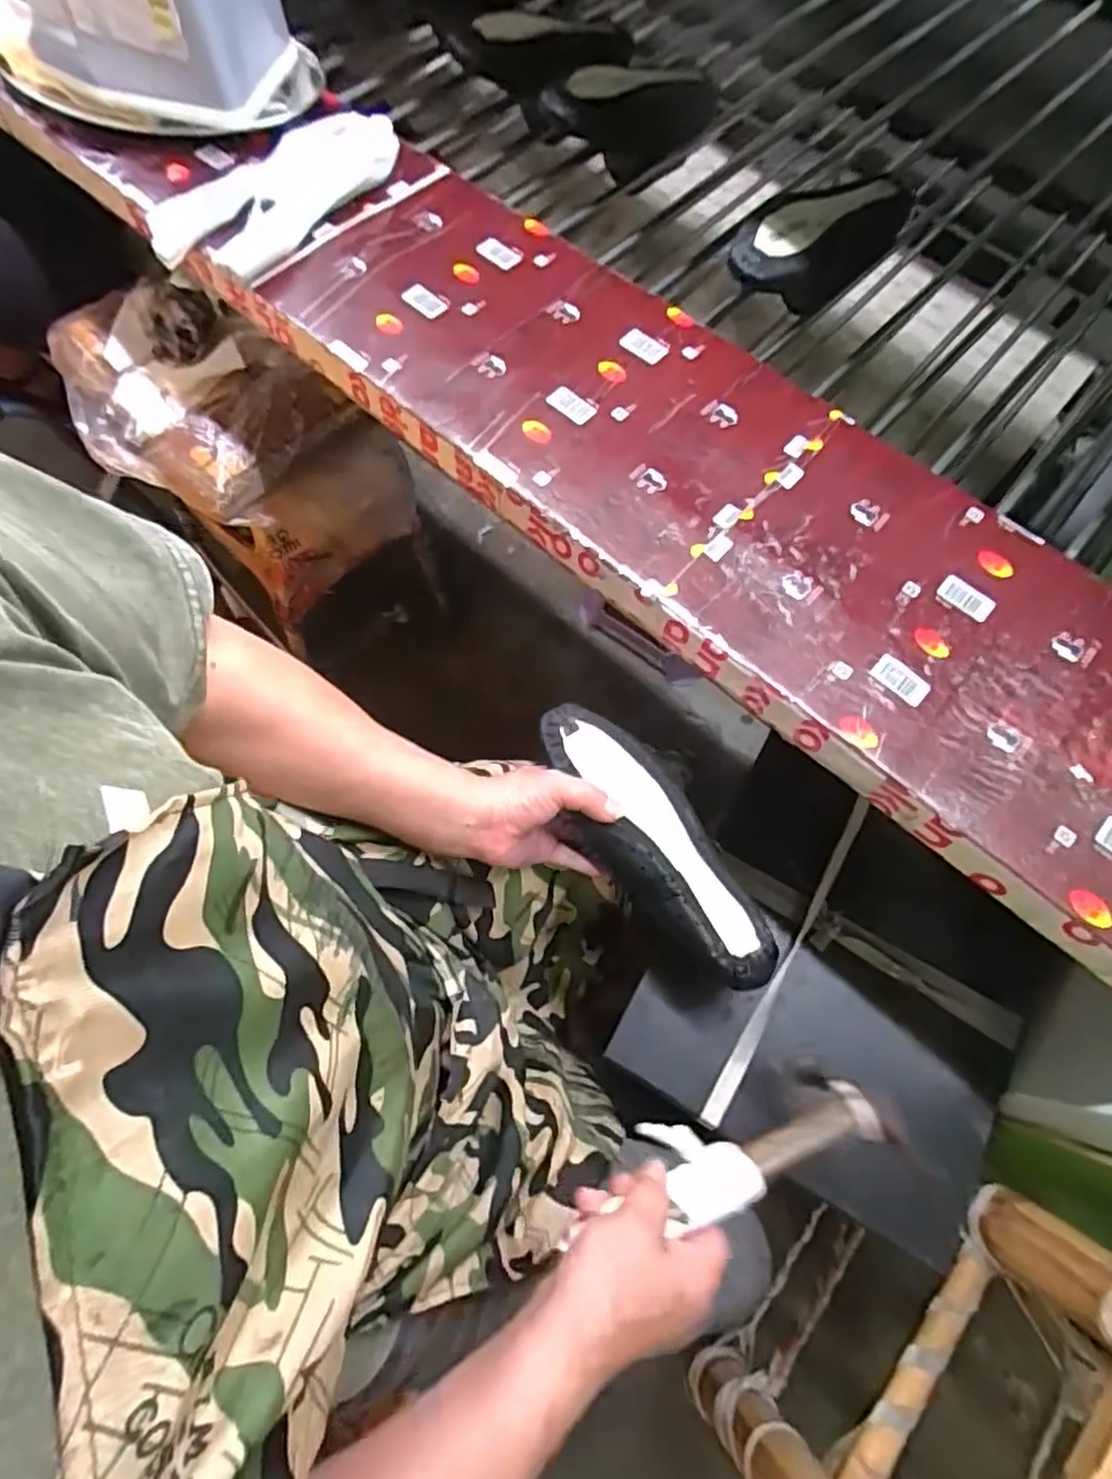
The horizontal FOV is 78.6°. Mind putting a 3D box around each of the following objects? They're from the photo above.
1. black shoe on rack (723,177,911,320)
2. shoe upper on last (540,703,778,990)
[{"bbox_3d":[0.246,-0.465,0.646,0.267,0.067,0.072,-37,74,-26],"label":"black shoe on rack"},{"bbox_3d":[0.075,0.091,0.579,0.087,0.072,0.264,-33,77,-12],"label":"shoe upper on last"}]

